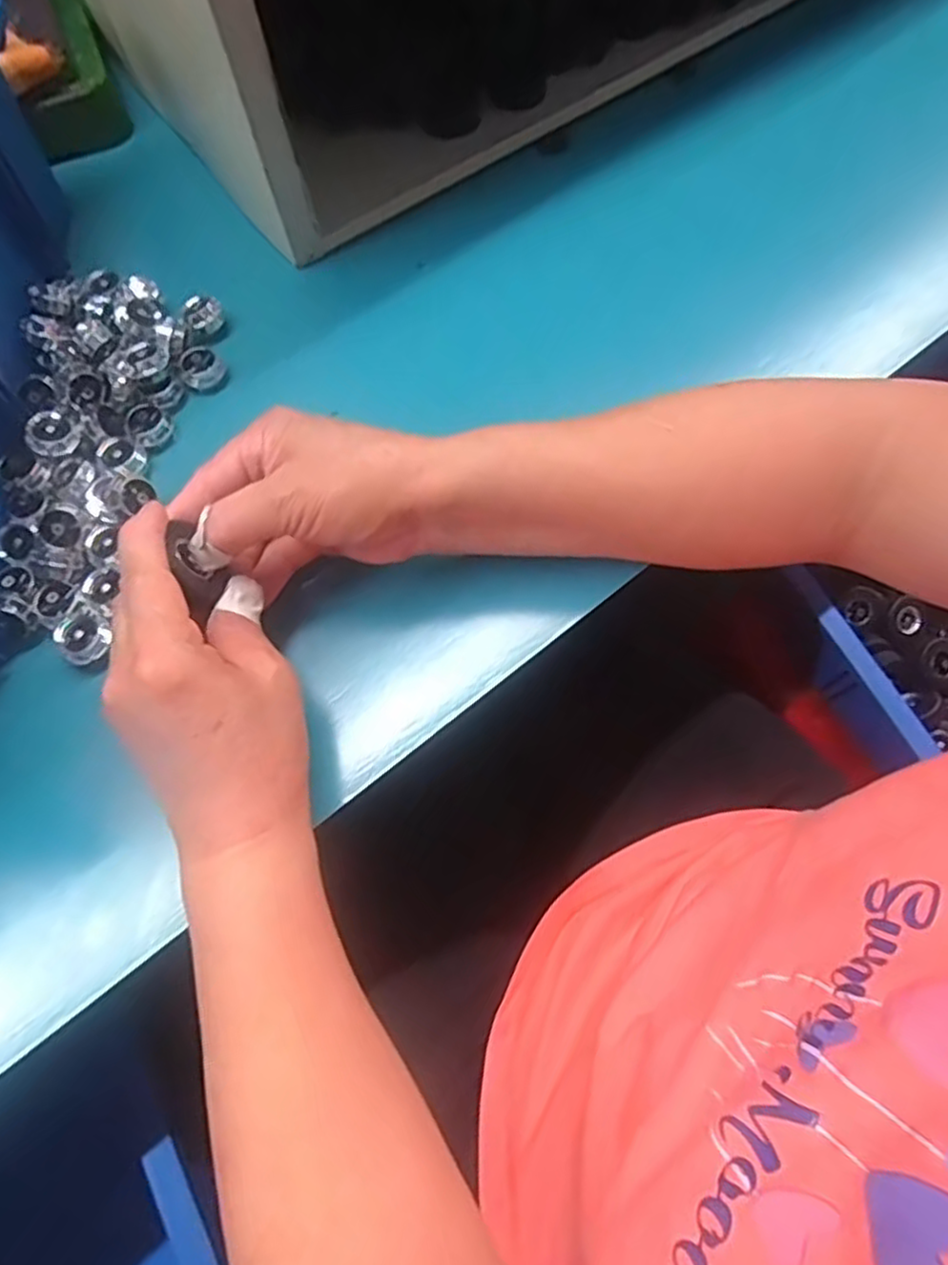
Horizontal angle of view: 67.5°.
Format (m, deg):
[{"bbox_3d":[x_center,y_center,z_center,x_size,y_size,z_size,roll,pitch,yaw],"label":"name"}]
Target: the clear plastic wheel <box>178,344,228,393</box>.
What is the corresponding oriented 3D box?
[{"bbox_3d":[-0.156,-0.150,0.406,0.026,0.014,0.022,43,76,14],"label":"clear plastic wheel"}]

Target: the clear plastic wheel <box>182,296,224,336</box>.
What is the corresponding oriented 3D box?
[{"bbox_3d":[-0.164,-0.193,0.430,0.023,0.012,0.020,-23,72,-8],"label":"clear plastic wheel"}]

